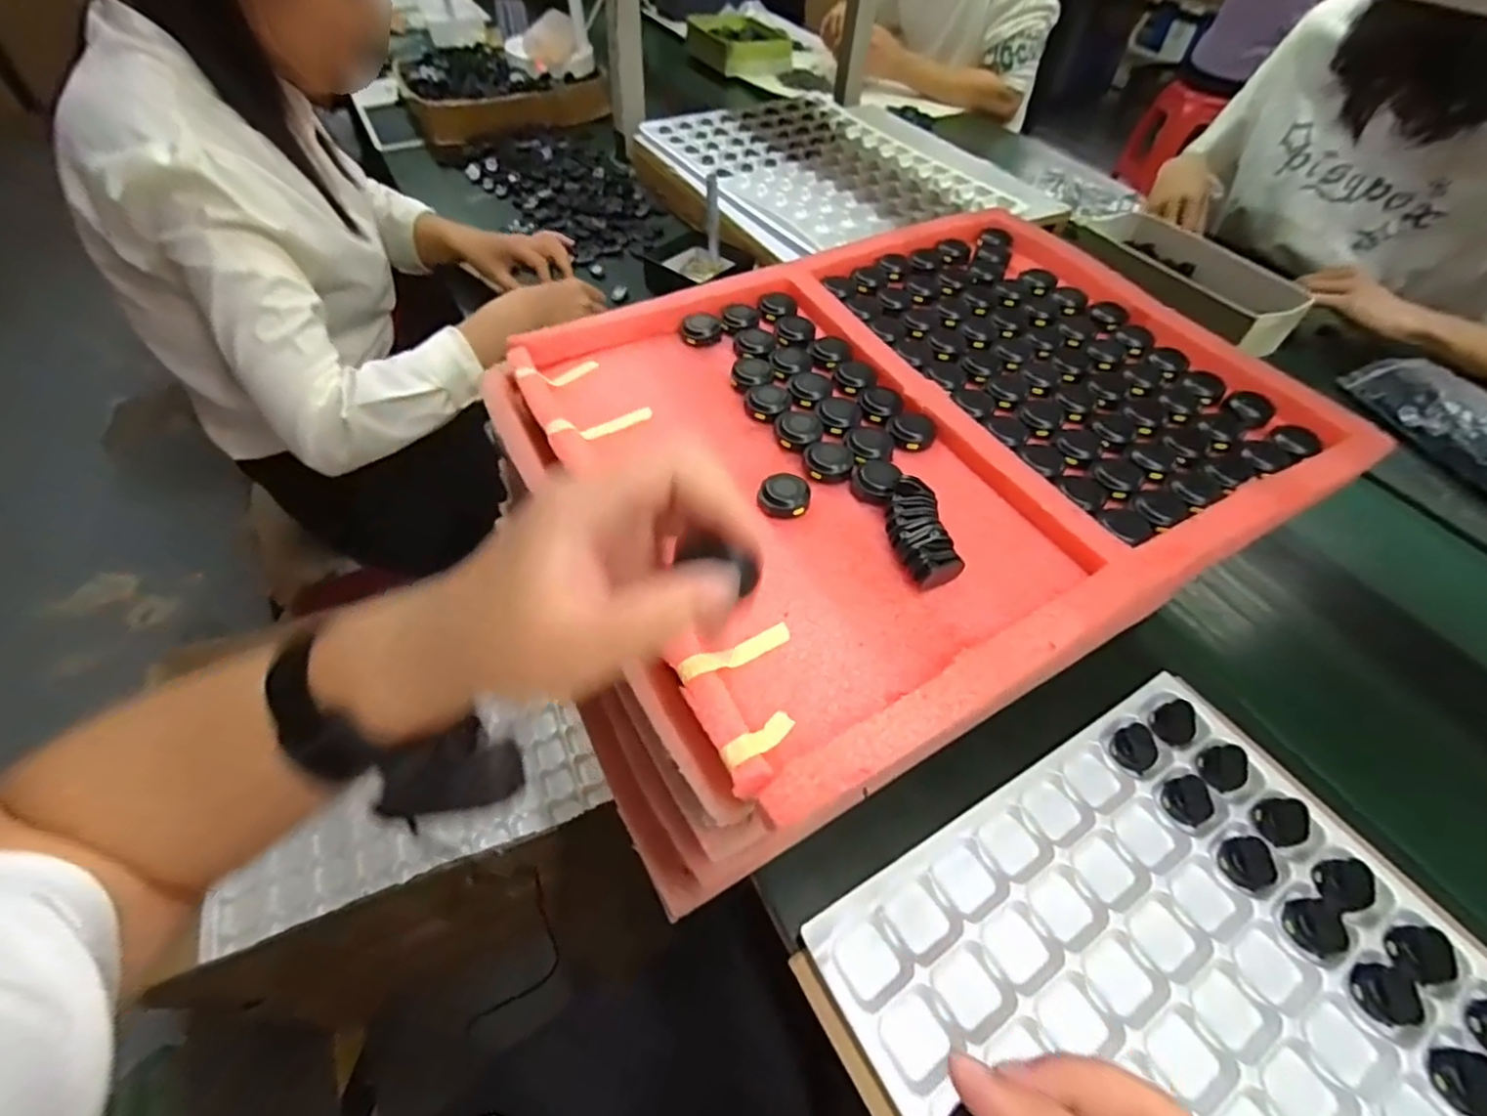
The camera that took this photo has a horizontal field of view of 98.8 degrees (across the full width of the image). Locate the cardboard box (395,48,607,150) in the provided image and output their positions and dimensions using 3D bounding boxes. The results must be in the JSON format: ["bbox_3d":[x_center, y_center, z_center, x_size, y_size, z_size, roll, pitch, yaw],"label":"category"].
[{"bbox_3d":[-0.460,-0.886,1.195,0.335,0.079,0.326,-28,59,-25],"label":"cardboard box"}]

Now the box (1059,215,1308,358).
[{"bbox_3d":[0.599,-0.396,0.889,0.128,0.061,0.341,-17,54,-18],"label":"box"}]

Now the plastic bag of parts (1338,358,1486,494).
[{"bbox_3d":[0.867,-0.153,0.758,0.140,0.042,0.259,-9,52,-13],"label":"plastic bag of parts"}]

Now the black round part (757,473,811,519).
[{"bbox_3d":[0.024,-0.037,0.374,0.029,0.008,0.031,13,51,5],"label":"black round part"}]

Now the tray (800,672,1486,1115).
[{"bbox_3d":[0.318,0.336,0.328,0.366,0.038,0.504,-23,57,-22],"label":"tray"}]

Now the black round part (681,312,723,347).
[{"bbox_3d":[-0.031,-0.170,0.475,0.030,0.009,0.030,8,51,1],"label":"black round part"}]

